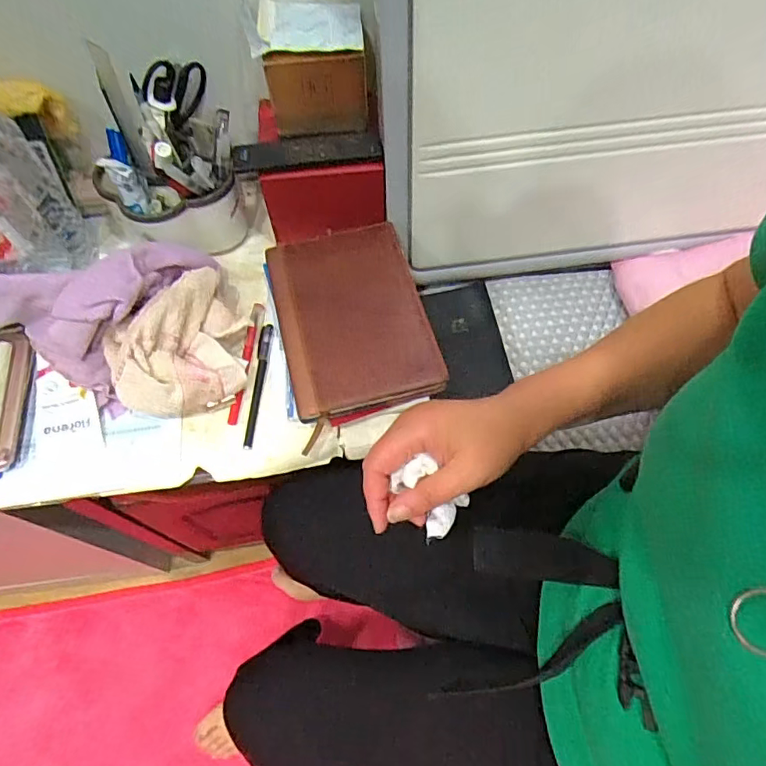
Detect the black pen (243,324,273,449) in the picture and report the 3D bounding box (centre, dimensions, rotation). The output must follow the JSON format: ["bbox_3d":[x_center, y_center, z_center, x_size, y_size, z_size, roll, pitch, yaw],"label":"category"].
[{"bbox_3d":[-0.128,0.001,0.527,0.012,0.006,0.137,1,62,2],"label":"black pen"}]

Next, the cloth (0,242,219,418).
[{"bbox_3d":[-0.302,-0.090,0.515,0.180,0.086,0.187,13,63,8],"label":"cloth"}]

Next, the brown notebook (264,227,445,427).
[{"bbox_3d":[-0.034,-0.074,0.529,0.147,0.022,0.209,-14,64,-5],"label":"brown notebook"}]

